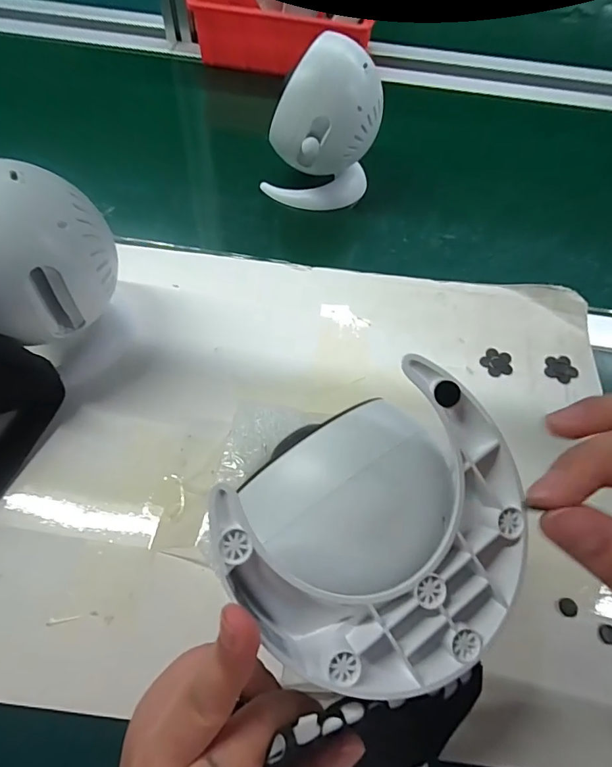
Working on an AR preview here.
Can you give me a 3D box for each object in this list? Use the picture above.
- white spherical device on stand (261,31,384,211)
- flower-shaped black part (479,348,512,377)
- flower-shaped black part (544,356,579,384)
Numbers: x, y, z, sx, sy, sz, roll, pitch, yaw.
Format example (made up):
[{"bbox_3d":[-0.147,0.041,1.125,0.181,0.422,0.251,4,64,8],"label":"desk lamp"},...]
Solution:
[{"bbox_3d":[0.019,-0.247,0.432,0.096,0.135,0.084,20,59,10],"label":"white spherical device on stand"},{"bbox_3d":[0.160,-0.018,0.365,0.026,0.004,0.026,1,58,-1],"label":"flower-shaped black part"},{"bbox_3d":[0.211,-0.012,0.362,0.025,0.004,0.028,21,60,11],"label":"flower-shaped black part"}]

